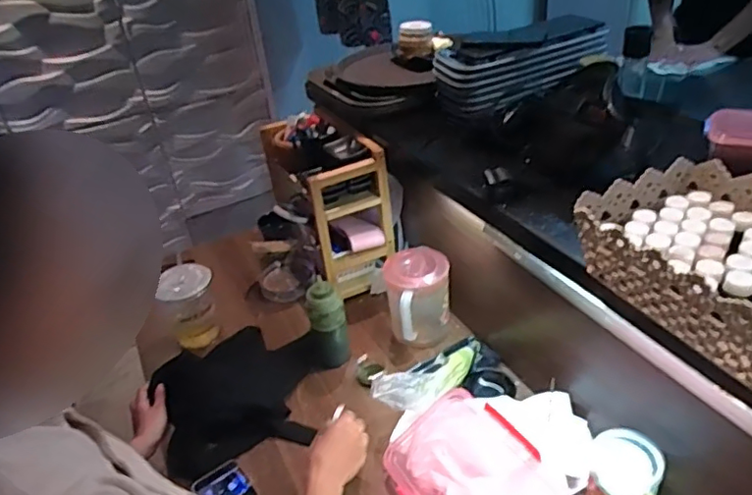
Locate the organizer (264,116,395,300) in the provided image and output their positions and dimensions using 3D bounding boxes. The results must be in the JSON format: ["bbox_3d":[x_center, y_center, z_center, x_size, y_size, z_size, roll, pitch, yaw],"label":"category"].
[{"bbox_3d":[-0.108,-0.119,1.296,0.152,0.289,0.363,-20,35,-19],"label":"organizer"}]

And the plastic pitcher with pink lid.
[{"bbox_3d":[0.080,0.095,1.091,0.116,0.142,0.131,-7,33,-1],"label":"plastic pitcher with pink lid"}]

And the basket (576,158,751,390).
[{"bbox_3d":[0.367,0.020,0.589,0.194,0.081,0.287,-19,35,-18],"label":"basket"}]

